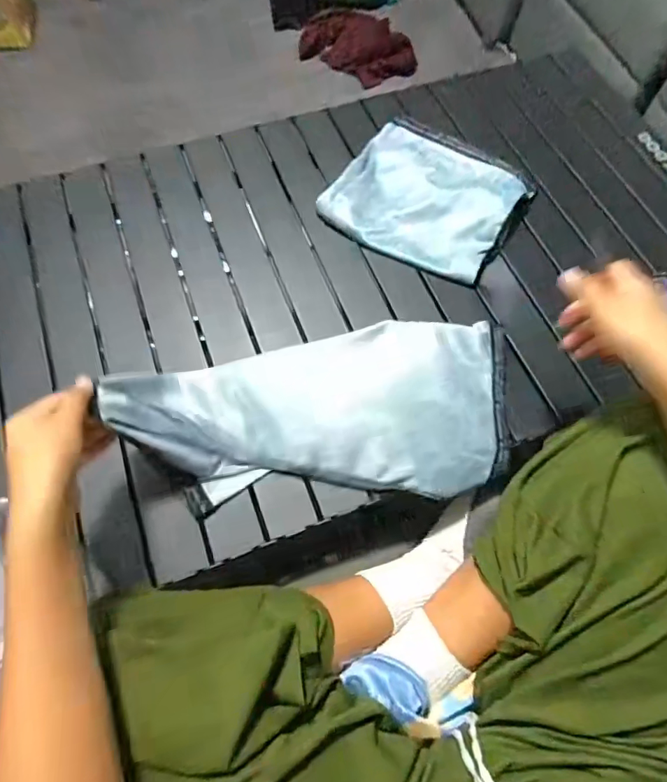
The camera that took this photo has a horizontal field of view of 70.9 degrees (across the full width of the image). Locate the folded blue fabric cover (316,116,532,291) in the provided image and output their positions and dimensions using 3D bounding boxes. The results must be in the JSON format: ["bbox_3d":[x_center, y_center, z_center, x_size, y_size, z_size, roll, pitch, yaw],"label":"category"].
[{"bbox_3d":[0.131,-0.271,0.645,0.241,0.041,0.223,30,70,12],"label":"folded blue fabric cover"}]

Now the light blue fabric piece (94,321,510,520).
[{"bbox_3d":[0.001,0.011,0.492,0.407,0.107,0.195,-5,67,-7],"label":"light blue fabric piece"}]

